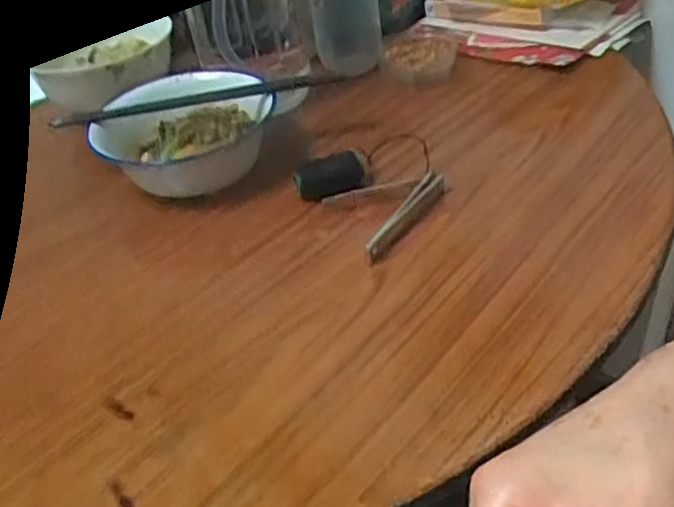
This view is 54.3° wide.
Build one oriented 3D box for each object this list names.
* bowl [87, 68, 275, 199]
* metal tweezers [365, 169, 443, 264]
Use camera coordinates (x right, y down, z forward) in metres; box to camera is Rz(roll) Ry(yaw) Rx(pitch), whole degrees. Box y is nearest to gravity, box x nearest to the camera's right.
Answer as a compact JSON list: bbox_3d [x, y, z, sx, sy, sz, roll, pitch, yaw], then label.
[{"bbox_3d":[-0.133,-0.102,0.578,0.146,0.071,0.154,-6,41,5],"label":"bowl"},{"bbox_3d":[0.053,-0.030,0.488,0.016,0.017,0.100,20,49,31],"label":"metal tweezers"}]

